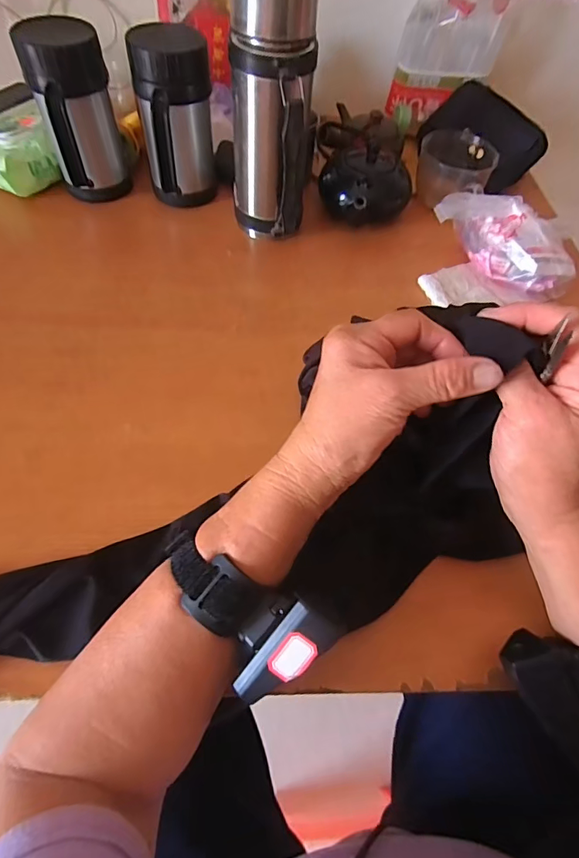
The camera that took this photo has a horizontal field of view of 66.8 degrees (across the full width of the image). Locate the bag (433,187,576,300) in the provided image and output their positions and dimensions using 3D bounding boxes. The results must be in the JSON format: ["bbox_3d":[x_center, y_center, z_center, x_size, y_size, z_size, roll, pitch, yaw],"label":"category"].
[{"bbox_3d":[0.261,-0.222,0.528,0.165,0.069,0.083,38,64,18],"label":"bag"}]

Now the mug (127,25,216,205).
[{"bbox_3d":[-0.135,-0.364,0.542,0.085,0.177,0.102,-9,59,-9],"label":"mug"}]

